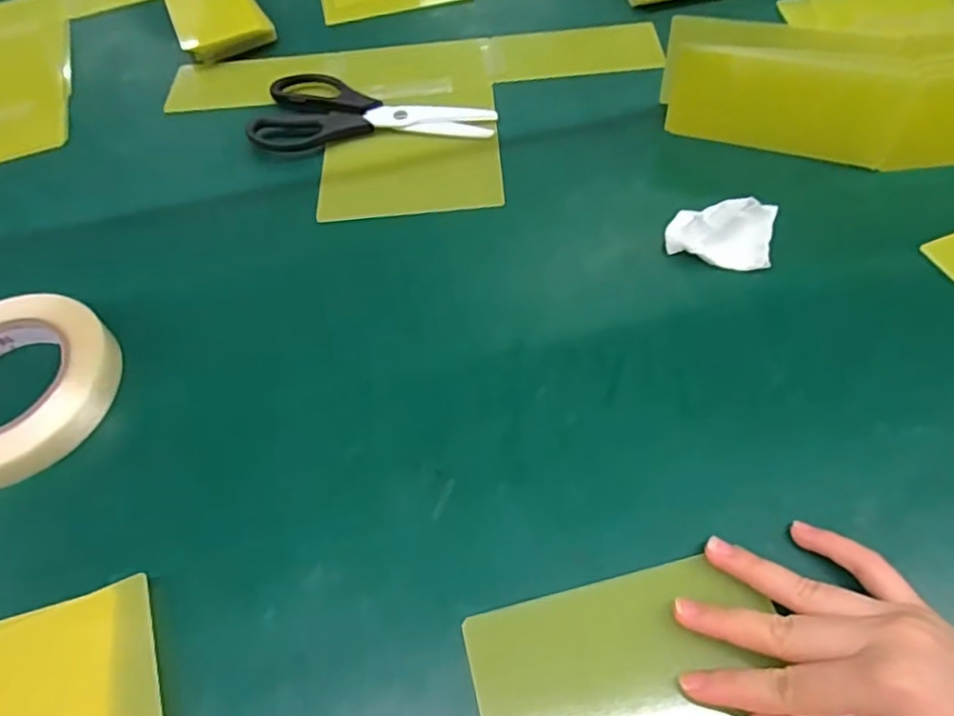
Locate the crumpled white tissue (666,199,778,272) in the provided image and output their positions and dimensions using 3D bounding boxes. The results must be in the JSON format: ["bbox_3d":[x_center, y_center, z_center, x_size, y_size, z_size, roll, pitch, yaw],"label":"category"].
[{"bbox_3d":[0.151,-0.081,0.384,0.061,0.035,0.032,18,61,16],"label":"crumpled white tissue"}]

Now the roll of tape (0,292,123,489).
[{"bbox_3d":[-0.272,0.017,0.363,0.113,0.027,0.114,-2,57,4],"label":"roll of tape"}]

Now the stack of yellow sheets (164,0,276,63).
[{"bbox_3d":[-0.243,-0.323,0.582,0.077,0.019,0.129,-24,58,-10],"label":"stack of yellow sheets"}]

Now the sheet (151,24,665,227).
[{"bbox_3d":[-0.047,-0.190,0.495,0.396,0.009,0.204,-5,59,0],"label":"sheet"}]

